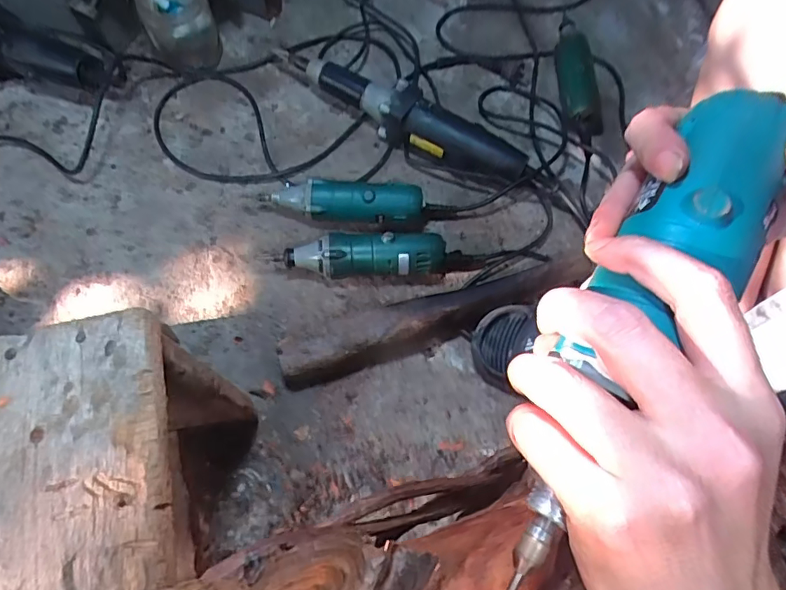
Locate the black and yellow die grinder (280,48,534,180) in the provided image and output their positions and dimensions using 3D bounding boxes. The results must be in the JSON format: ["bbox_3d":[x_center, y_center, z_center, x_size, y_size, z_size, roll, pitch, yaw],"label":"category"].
[{"bbox_3d":[0.008,-0.254,0.703,0.381,0.059,0.066,29,69,12],"label":"black and yellow die grinder"}]

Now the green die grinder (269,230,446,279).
[{"bbox_3d":[-0.040,-0.048,0.629,0.206,0.052,0.045,-5,66,-3],"label":"green die grinder"}]

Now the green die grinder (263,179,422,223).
[{"bbox_3d":[-0.066,-0.119,0.657,0.208,0.046,0.045,0,66,-1],"label":"green die grinder"}]

